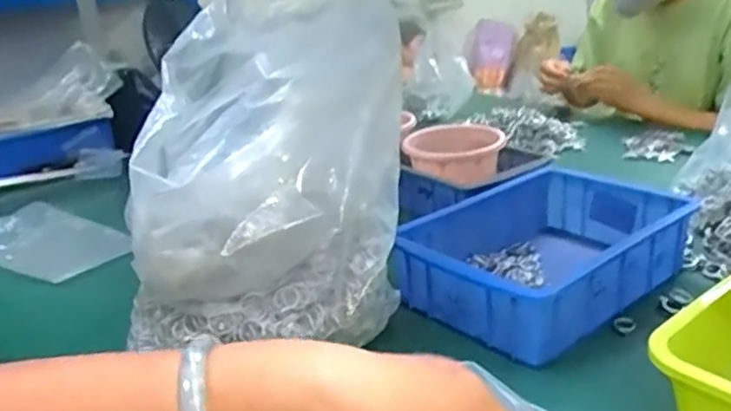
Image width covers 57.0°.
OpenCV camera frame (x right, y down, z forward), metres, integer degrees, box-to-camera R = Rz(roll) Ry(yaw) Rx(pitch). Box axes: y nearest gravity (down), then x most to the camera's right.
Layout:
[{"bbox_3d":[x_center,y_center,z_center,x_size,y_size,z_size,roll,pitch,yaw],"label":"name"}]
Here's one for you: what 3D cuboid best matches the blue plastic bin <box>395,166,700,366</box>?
[{"bbox_3d":[0.192,0.047,0.734,0.280,0.067,0.201,-21,27,-35],"label":"blue plastic bin"}]

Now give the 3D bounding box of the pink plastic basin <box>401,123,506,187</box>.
[{"bbox_3d":[0.129,-0.079,0.984,0.147,0.047,0.124,-2,22,9],"label":"pink plastic basin"}]

